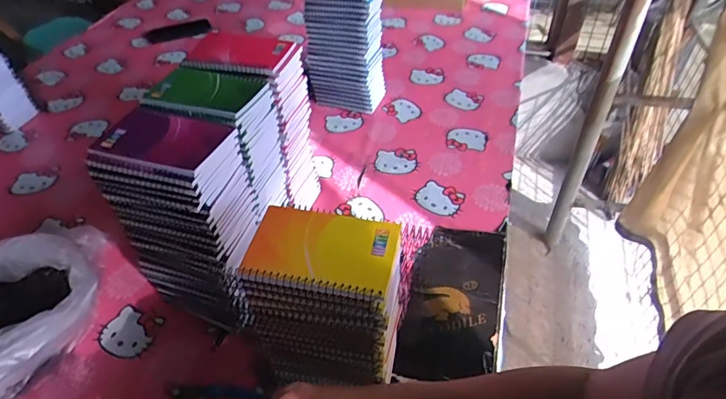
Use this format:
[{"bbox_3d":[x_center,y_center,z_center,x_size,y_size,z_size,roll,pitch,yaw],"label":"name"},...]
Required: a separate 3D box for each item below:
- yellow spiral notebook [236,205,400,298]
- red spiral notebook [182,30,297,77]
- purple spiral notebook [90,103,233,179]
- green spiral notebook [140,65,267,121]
[{"bbox_3d":[-0.036,0.042,0.423,0.127,0.009,0.082,7,45,11],"label":"yellow spiral notebook"},{"bbox_3d":[-0.162,-0.195,0.624,0.136,0.018,0.081,6,44,9],"label":"red spiral notebook"},{"bbox_3d":[-0.213,-0.067,0.504,0.129,0.010,0.096,11,45,14],"label":"purple spiral notebook"},{"bbox_3d":[-0.191,-0.131,0.568,0.122,0.012,0.096,9,45,12],"label":"green spiral notebook"}]

